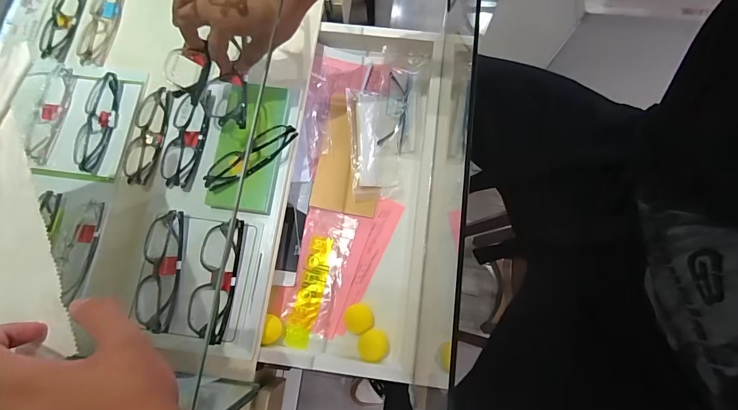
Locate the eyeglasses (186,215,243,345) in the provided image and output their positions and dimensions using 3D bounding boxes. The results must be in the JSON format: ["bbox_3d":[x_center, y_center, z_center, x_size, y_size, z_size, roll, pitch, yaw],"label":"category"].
[{"bbox_3d":[-0.198,0.093,0.464,0.050,0.025,0.153,7,76,3],"label":"eyeglasses"}]

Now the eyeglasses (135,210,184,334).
[{"bbox_3d":[-0.269,0.083,0.464,0.050,0.024,0.150,-1,76,1],"label":"eyeglasses"}]

